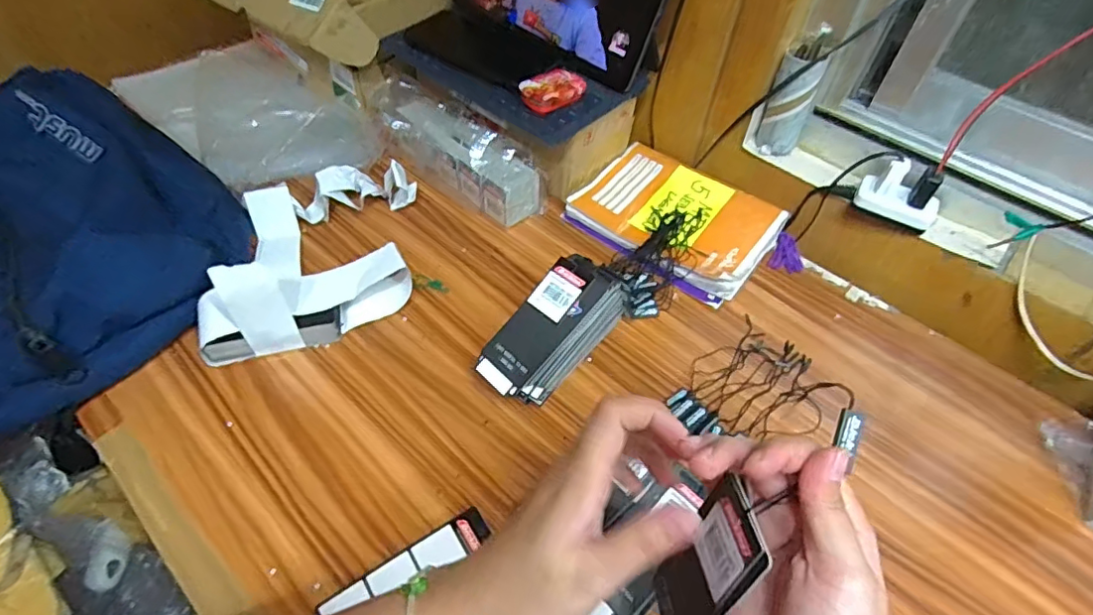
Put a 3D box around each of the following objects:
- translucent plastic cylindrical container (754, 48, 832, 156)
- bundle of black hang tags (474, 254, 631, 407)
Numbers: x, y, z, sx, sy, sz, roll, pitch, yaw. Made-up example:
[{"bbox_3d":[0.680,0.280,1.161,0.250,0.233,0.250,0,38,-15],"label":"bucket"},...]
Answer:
[{"bbox_3d":[0.250,-0.210,0.573,0.044,0.097,0.043,2,51,-2],"label":"translucent plastic cylindrical container"},{"bbox_3d":[0.009,0.021,0.479,0.060,0.091,0.137,37,58,24],"label":"bundle of black hang tags"}]

